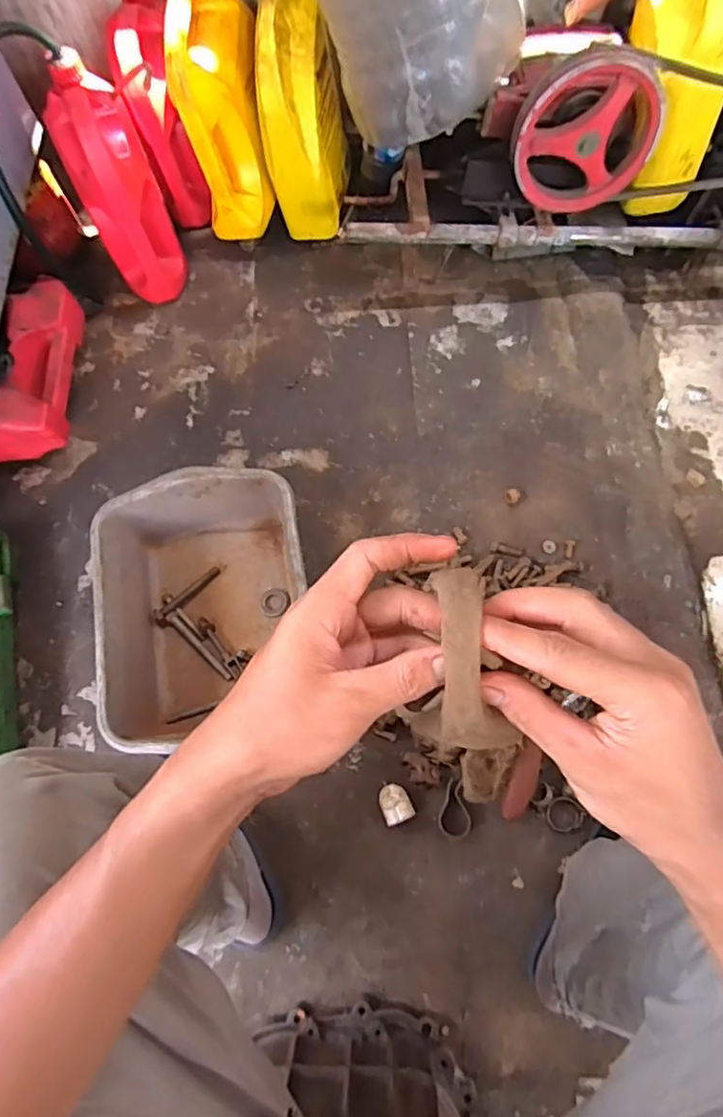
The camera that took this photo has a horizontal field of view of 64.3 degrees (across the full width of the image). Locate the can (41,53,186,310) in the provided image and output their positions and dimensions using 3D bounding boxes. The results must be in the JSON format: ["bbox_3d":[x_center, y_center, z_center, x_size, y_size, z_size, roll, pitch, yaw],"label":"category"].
[{"bbox_3d":[-0.371,-0.564,0.902,0.118,0.296,0.162,-25,72,-6],"label":"can"}]

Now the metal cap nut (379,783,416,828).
[{"bbox_3d":[0.042,0.304,0.715,0.036,0.038,0.043,-22,72,-5],"label":"metal cap nut"}]

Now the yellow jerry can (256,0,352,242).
[{"bbox_3d":[-0.086,-0.682,0.908,0.107,0.310,0.174,9,72,5],"label":"yellow jerry can"}]

